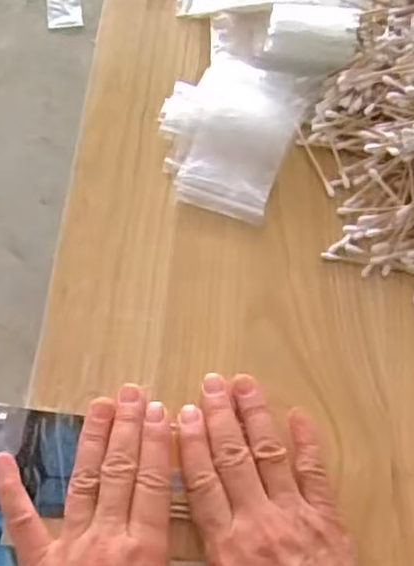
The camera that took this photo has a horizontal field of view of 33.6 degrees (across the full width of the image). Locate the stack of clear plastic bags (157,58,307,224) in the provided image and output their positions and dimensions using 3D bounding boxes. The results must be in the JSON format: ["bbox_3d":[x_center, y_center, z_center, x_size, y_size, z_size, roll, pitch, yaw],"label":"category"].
[{"bbox_3d":[0.015,-0.118,0.532,0.099,0.017,0.141,18,62,6],"label":"stack of clear plastic bags"}]

